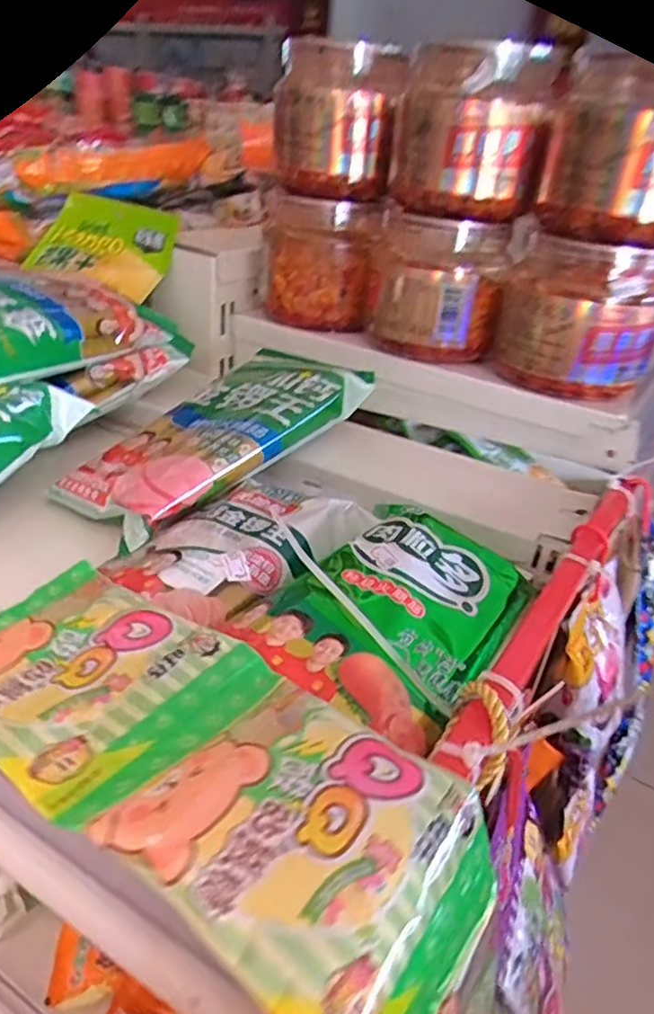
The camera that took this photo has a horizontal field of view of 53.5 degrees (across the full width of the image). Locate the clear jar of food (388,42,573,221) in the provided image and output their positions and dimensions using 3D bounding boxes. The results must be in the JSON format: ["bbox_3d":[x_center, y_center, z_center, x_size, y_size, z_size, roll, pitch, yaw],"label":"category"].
[{"bbox_3d":[0.103,-0.264,0.456,0.102,0.100,0.086,9,29,3],"label":"clear jar of food"}]

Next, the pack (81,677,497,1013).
[{"bbox_3d":[-0.003,0.101,0.191,0.093,0.034,0.084,26,34,30],"label":"pack"}]

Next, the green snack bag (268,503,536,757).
[{"bbox_3d":[0.036,0.048,0.309,0.093,0.036,0.147,20,32,21],"label":"green snack bag"}]

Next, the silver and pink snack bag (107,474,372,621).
[{"bbox_3d":[-0.044,0.013,0.362,0.088,0.023,0.156,23,33,26],"label":"silver and pink snack bag"}]

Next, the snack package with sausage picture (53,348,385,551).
[{"bbox_3d":[-0.068,-0.046,0.431,0.098,0.034,0.202,29,52,34],"label":"snack package with sausage picture"}]

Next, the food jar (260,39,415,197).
[{"bbox_3d":[0.007,-0.309,0.517,0.100,0.101,0.079,9,29,3],"label":"food jar"}]

